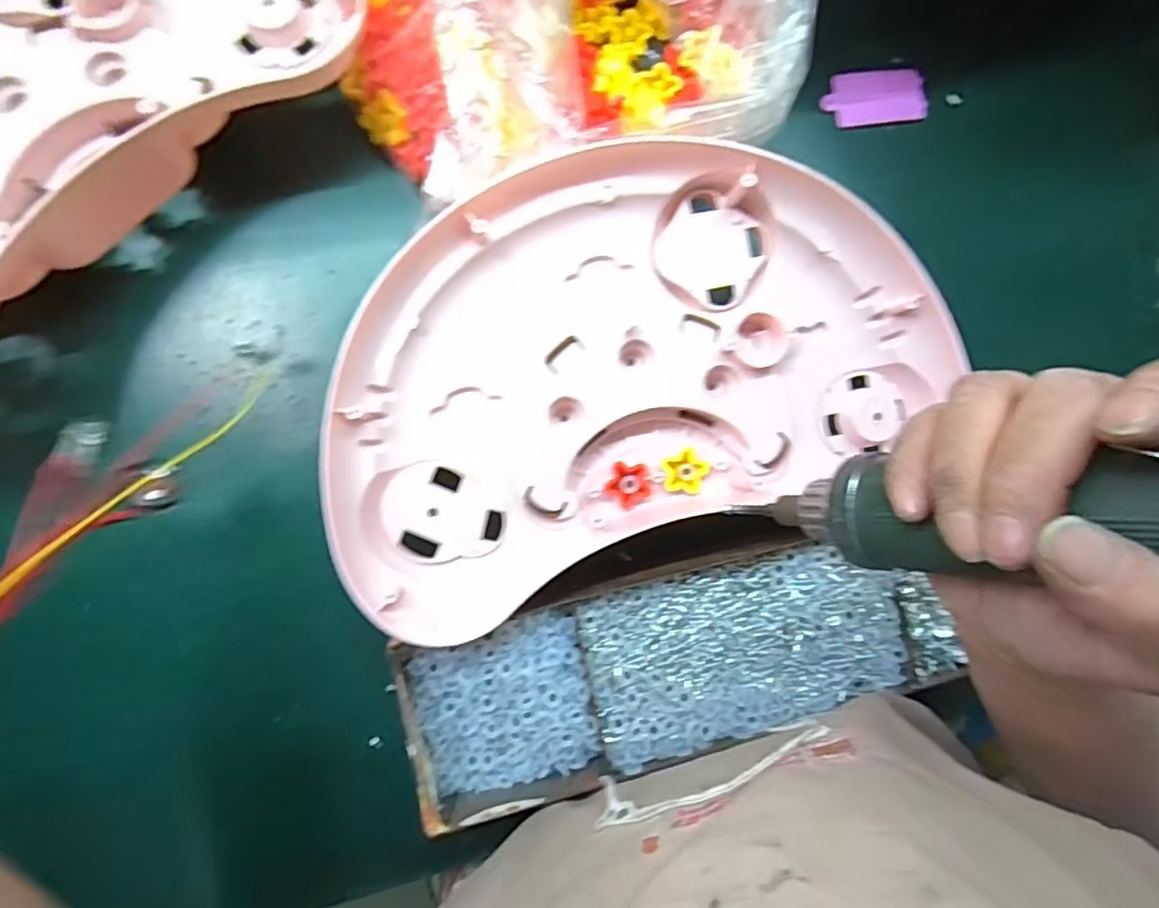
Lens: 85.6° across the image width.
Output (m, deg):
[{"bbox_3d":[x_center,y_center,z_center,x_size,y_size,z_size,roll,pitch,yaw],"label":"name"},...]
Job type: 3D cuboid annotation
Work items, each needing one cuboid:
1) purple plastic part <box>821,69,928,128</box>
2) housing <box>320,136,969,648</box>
[{"bbox_3d":[0.195,-0.235,0.413,0.071,0.012,0.030,-9,89,-8],"label":"purple plastic part"},{"bbox_3d":[0.023,-0.047,0.347,0.336,0.062,0.218,-22,90,-8],"label":"housing"}]

